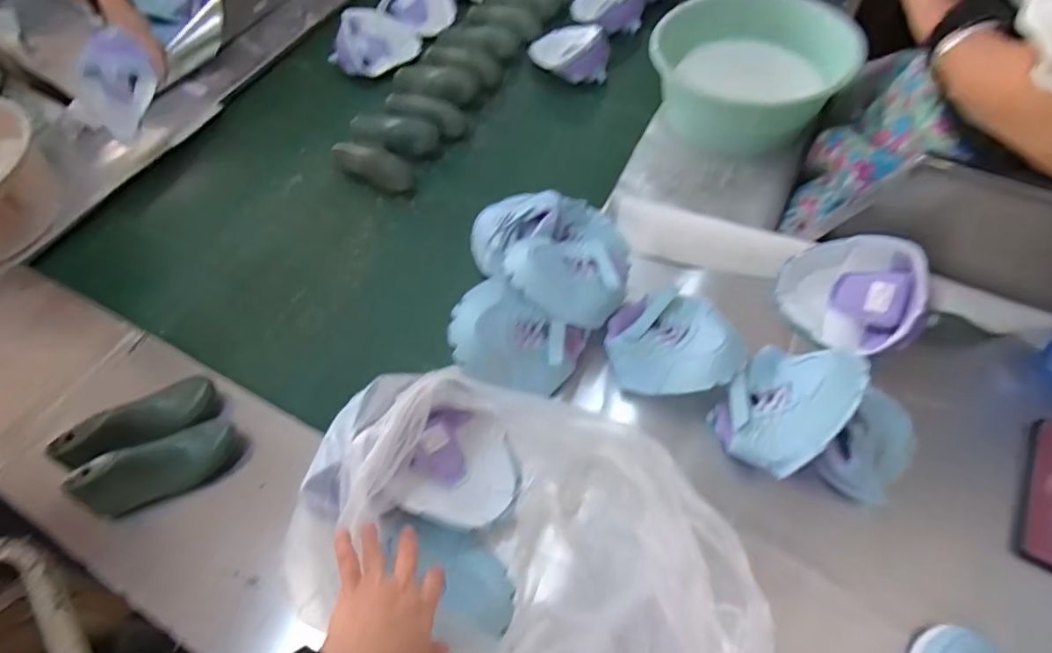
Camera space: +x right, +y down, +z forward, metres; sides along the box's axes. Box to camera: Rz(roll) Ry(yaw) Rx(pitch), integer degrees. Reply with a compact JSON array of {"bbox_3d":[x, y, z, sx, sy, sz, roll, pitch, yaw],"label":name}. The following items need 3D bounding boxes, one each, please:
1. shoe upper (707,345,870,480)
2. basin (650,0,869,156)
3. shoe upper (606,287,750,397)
[{"bbox_3d":[0.277,0.082,0.583,0.104,0.113,0.133,37,68,23],"label":"shoe upper"},{"bbox_3d":[0.358,-0.427,0.884,0.257,0.142,0.257,-2,59,3],"label":"basin"},{"bbox_3d":[0.180,0.028,0.669,0.143,0.050,0.143,-20,59,17],"label":"shoe upper"}]

